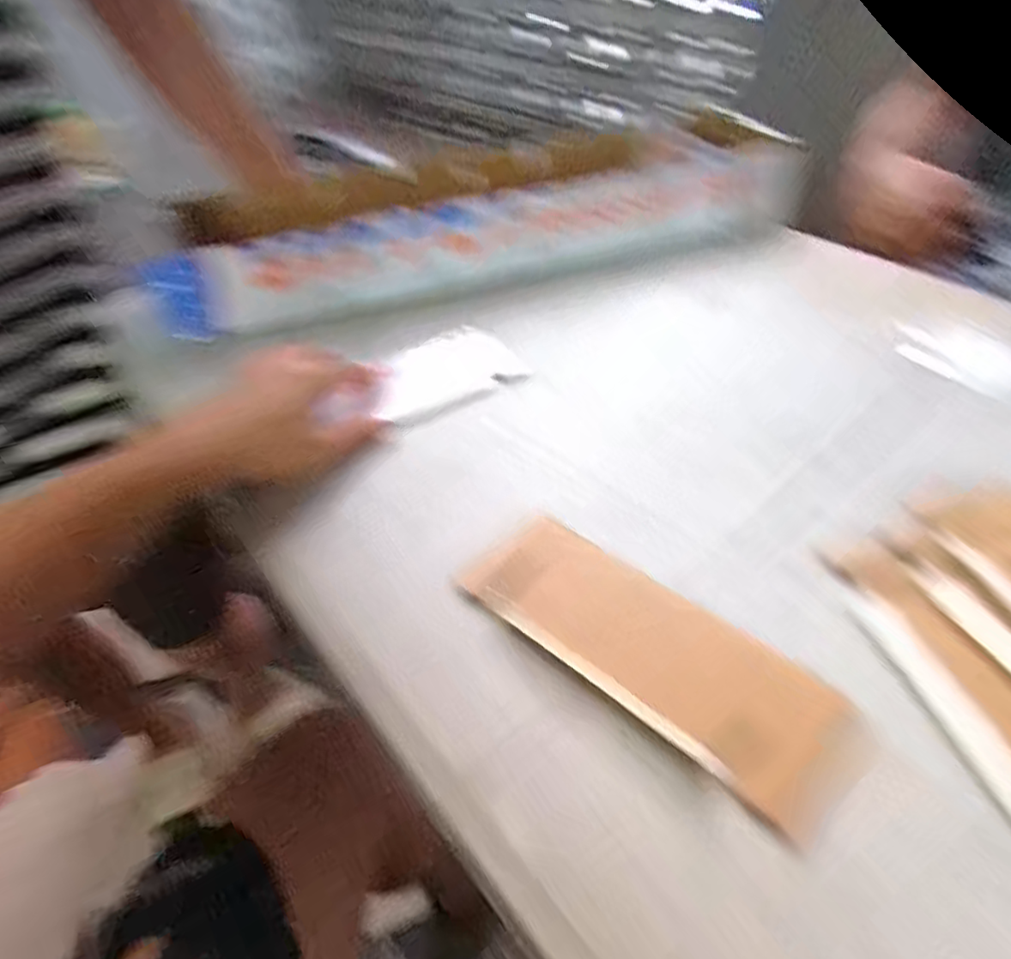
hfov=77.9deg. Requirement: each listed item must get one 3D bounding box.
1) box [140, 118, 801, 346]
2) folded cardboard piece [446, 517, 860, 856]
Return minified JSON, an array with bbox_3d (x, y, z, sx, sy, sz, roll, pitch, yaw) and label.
[{"bbox_3d":[-0.017,-0.242,0.593,0.594,0.113,0.049,-13,46,-7],"label":"box"},{"bbox_3d":[0.074,0.087,0.328,0.199,0.012,0.070,32,69,26],"label":"folded cardboard piece"}]

